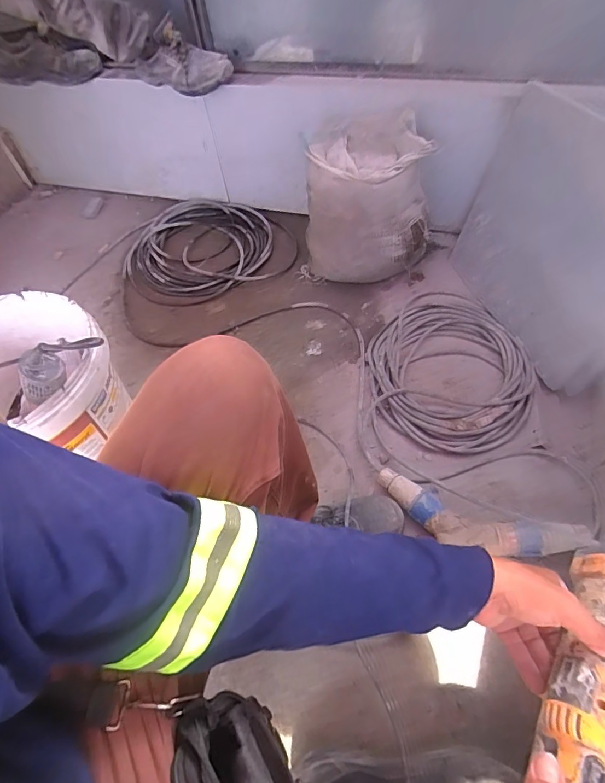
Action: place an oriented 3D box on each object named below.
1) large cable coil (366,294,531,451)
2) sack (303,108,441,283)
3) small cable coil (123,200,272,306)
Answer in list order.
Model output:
[{"bbox_3d":[0.306,-0.064,0.957,0.335,0.045,0.436,-5,51,-1],"label":"large cable coil"},{"bbox_3d":[0.163,-0.453,1.078,0.294,0.308,0.253,20,55,19],"label":"sack"},{"bbox_3d":[-0.310,-0.431,1.264,0.415,0.058,0.417,-2,51,2],"label":"small cable coil"}]

